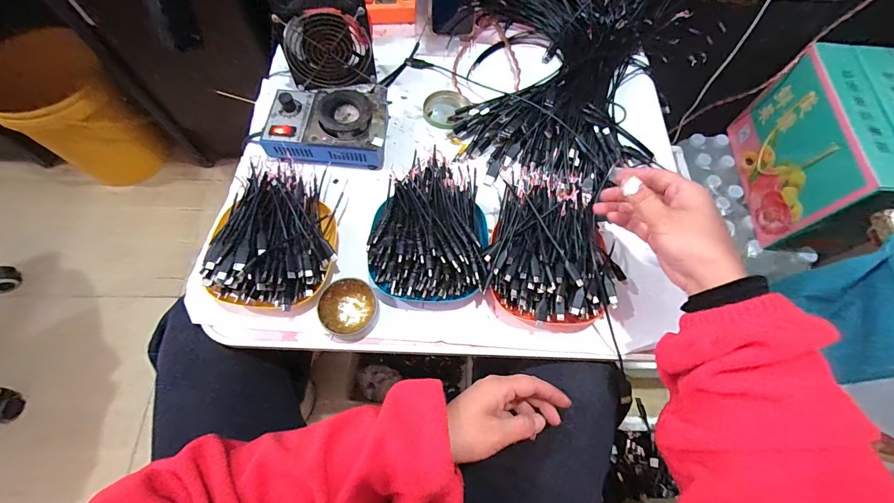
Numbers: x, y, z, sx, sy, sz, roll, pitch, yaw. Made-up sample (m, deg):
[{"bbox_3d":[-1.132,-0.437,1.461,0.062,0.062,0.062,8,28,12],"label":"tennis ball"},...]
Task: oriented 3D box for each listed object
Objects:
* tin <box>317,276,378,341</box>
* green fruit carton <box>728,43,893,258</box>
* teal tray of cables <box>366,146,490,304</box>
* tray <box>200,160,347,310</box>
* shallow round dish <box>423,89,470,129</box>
[{"bbox_3d":[-0.108,0.064,0.432,0.060,0.032,0.061,1,67,-2],"label":"tin"},{"bbox_3d":[0.763,-0.189,0.766,0.171,0.226,0.339,2,67,-1],"label":"green fruit carton"},{"bbox_3d":[-0.017,-0.031,0.452,0.130,0.071,0.171,7,67,1],"label":"teal tray of cables"},{"bbox_3d":[-0.194,-0.023,0.434,0.132,0.059,0.171,6,67,1],"label":"tray"},{"bbox_3d":[-0.003,-0.214,0.569,0.063,0.010,0.069,1,67,-2],"label":"shallow round dish"}]

